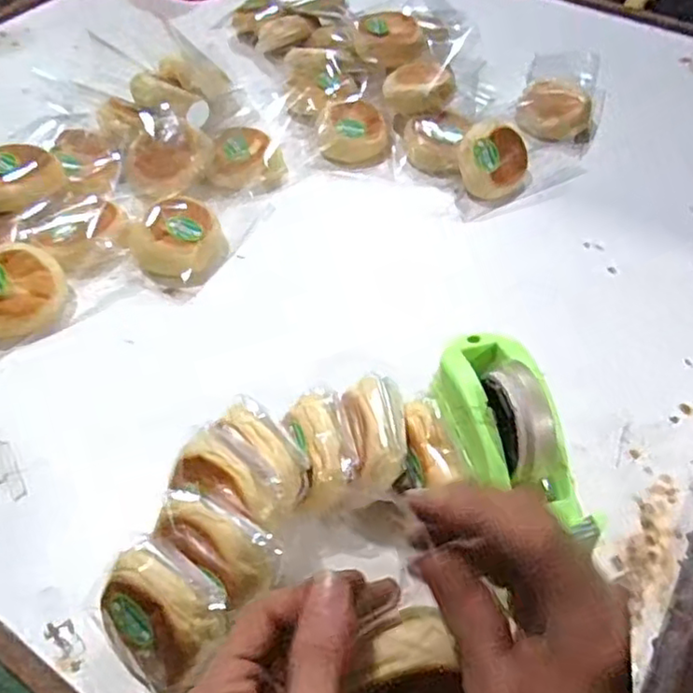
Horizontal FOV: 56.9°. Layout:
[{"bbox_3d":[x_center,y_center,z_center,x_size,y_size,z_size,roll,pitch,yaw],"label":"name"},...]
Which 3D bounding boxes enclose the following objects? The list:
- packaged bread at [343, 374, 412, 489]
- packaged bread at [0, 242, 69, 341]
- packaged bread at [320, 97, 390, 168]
[{"bbox_3d":[0.024,0.060,0.475,0.042,0.032,0.079,-10,53,-9],"label":"packaged bread"},{"bbox_3d":[-0.321,-0.052,0.619,0.092,0.053,0.086,1,51,-2],"label":"packaged bread"},{"bbox_3d":[0.013,-0.272,0.807,0.082,0.034,0.105,2,51,0],"label":"packaged bread"}]

